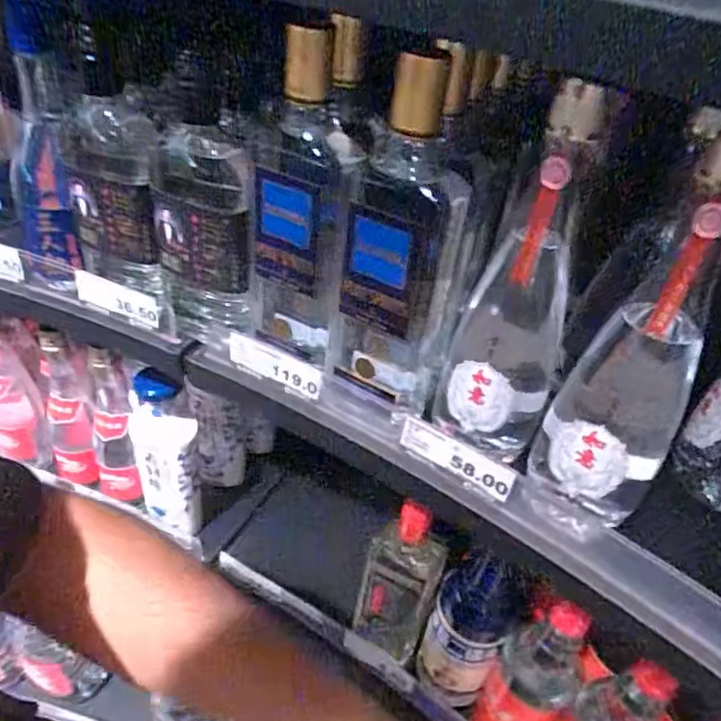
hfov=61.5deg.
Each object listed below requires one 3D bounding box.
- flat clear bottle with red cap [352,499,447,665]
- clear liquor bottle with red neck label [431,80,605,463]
[{"bbox_3d":[0.037,0.230,0.618,0.070,0.215,0.037,13,39,7],"label":"flat clear bottle with red cap"},{"bbox_3d":[0.115,-0.052,0.412,0.072,0.255,0.092,16,39,11],"label":"clear liquor bottle with red neck label"}]

